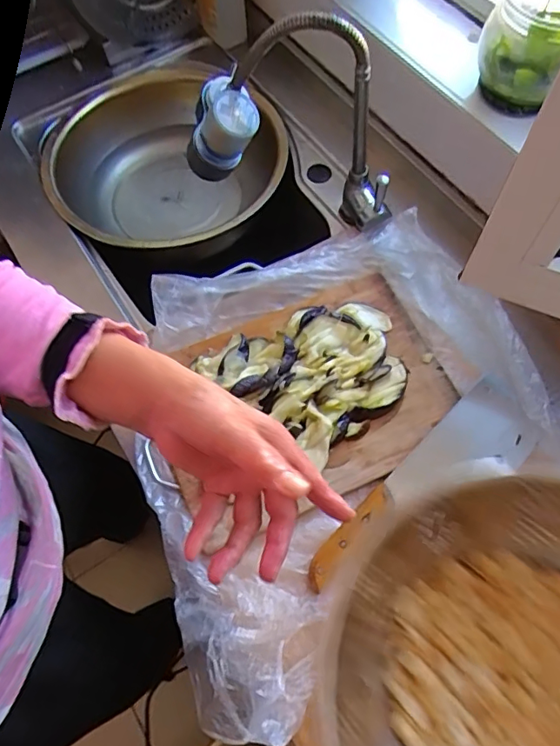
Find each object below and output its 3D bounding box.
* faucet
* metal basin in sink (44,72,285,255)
[{"bbox_3d":[0.017,-0.295,0.616,0.252,0.236,0.102,4,62,2],"label":"faucet"},{"bbox_3d":[-0.188,-0.330,0.870,0.362,0.154,0.346,0,62,0],"label":"metal basin in sink"}]

